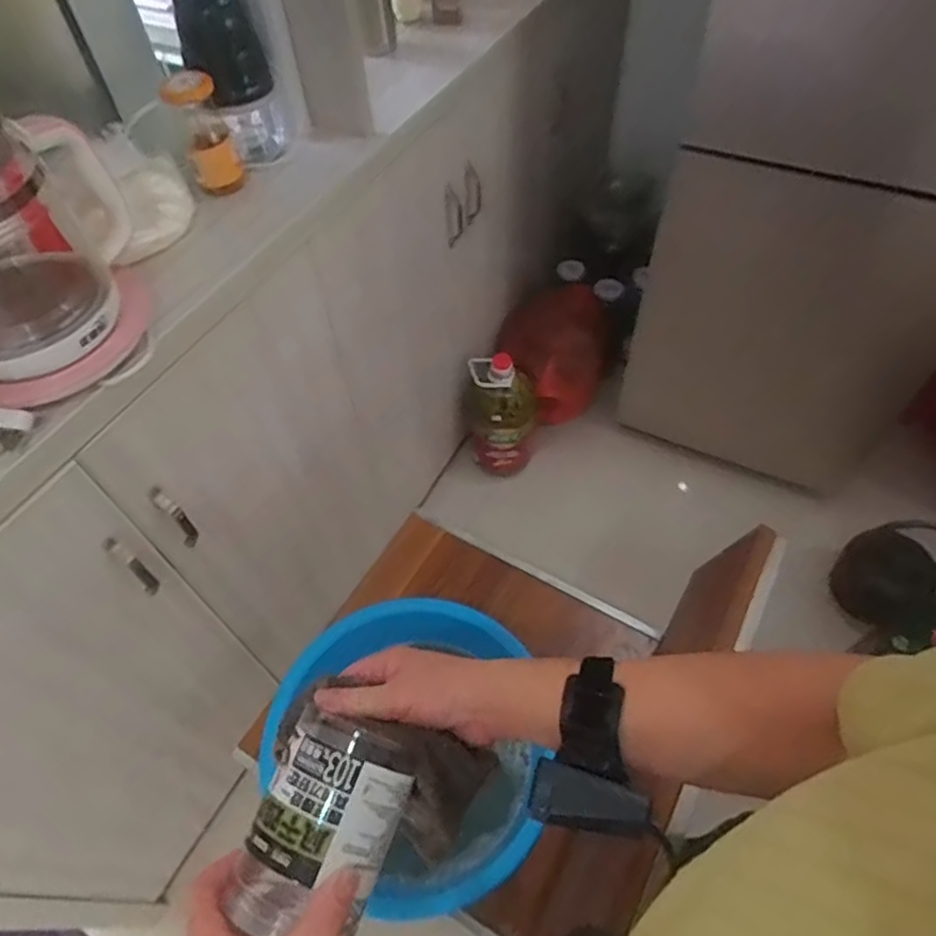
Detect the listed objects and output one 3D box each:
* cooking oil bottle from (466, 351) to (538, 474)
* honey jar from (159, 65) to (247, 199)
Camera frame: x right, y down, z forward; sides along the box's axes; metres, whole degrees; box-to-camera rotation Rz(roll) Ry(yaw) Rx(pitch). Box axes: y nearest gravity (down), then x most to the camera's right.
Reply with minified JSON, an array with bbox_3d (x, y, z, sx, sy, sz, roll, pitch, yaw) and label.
[{"bbox_3d":[0.079,-0.115,1.501,0.161,0.367,0.120,3,55,3],"label":"cooking oil bottle"},{"bbox_3d":[-0.315,-0.400,0.757,0.054,0.127,0.065,-26,58,-16],"label":"honey jar"}]

